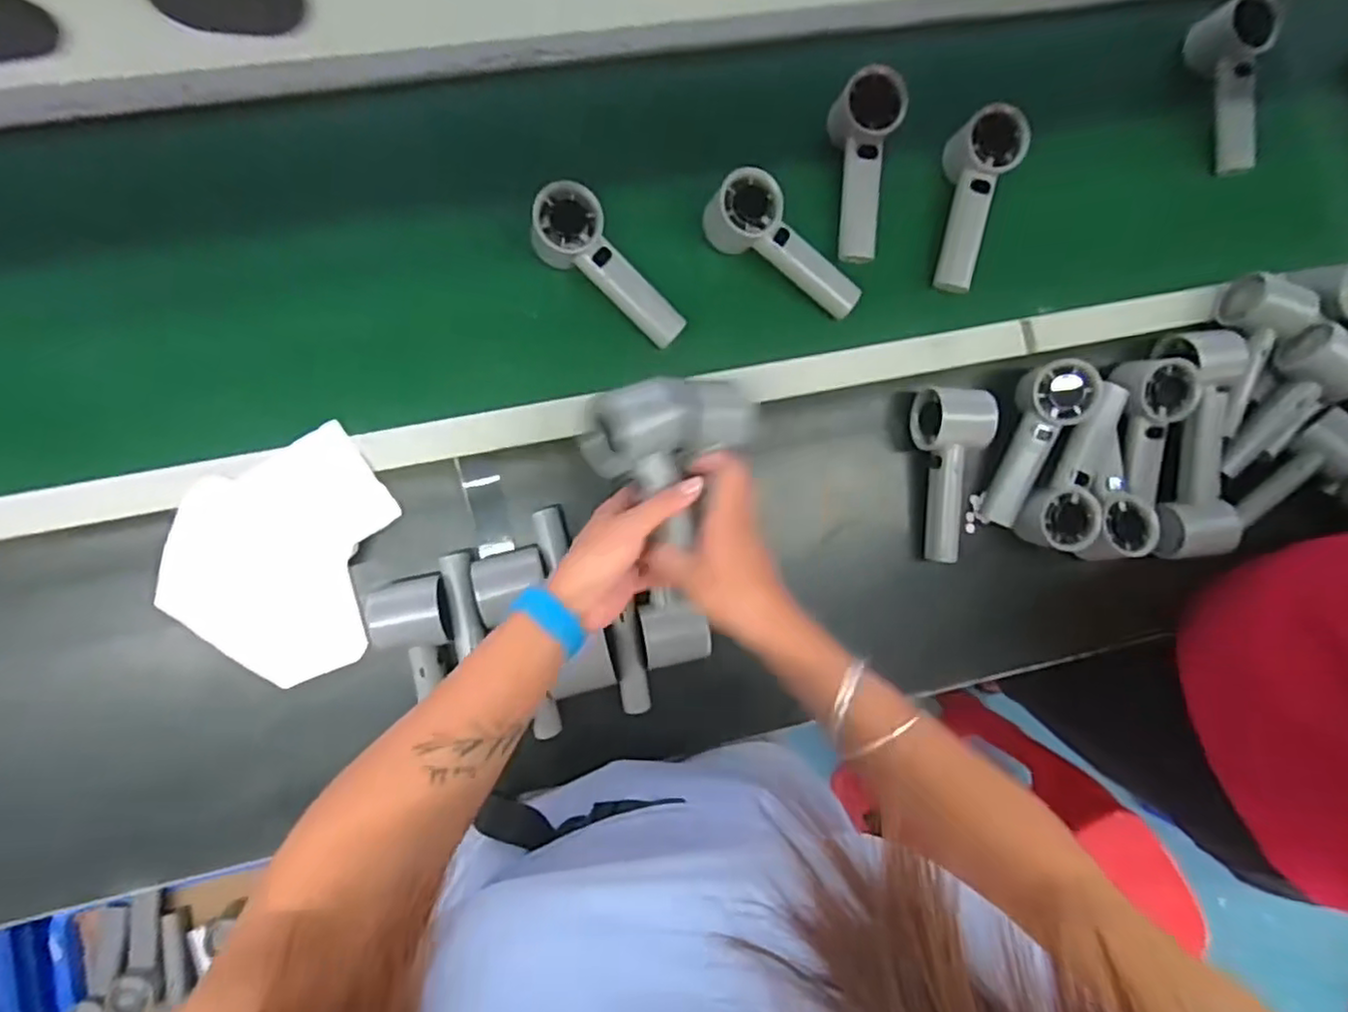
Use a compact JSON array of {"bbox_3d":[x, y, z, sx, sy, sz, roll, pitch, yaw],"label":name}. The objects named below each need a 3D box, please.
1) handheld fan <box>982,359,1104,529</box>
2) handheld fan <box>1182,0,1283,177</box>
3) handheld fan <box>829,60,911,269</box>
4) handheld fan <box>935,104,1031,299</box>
[{"bbox_3d":[0.339,-0.056,0.635,0.055,0.046,0.157,15,107,-8],"label":"handheld fan"},{"bbox_3d":[0.559,-0.413,0.669,0.049,0.062,0.149,-22,95,-6],"label":"handheld fan"},{"bbox_3d":[0.174,-0.308,0.620,0.053,0.051,0.154,2,93,-7],"label":"handheld fan"},{"bbox_3d":[0.274,-0.280,0.622,0.055,0.054,0.148,17,84,-6],"label":"handheld fan"}]

